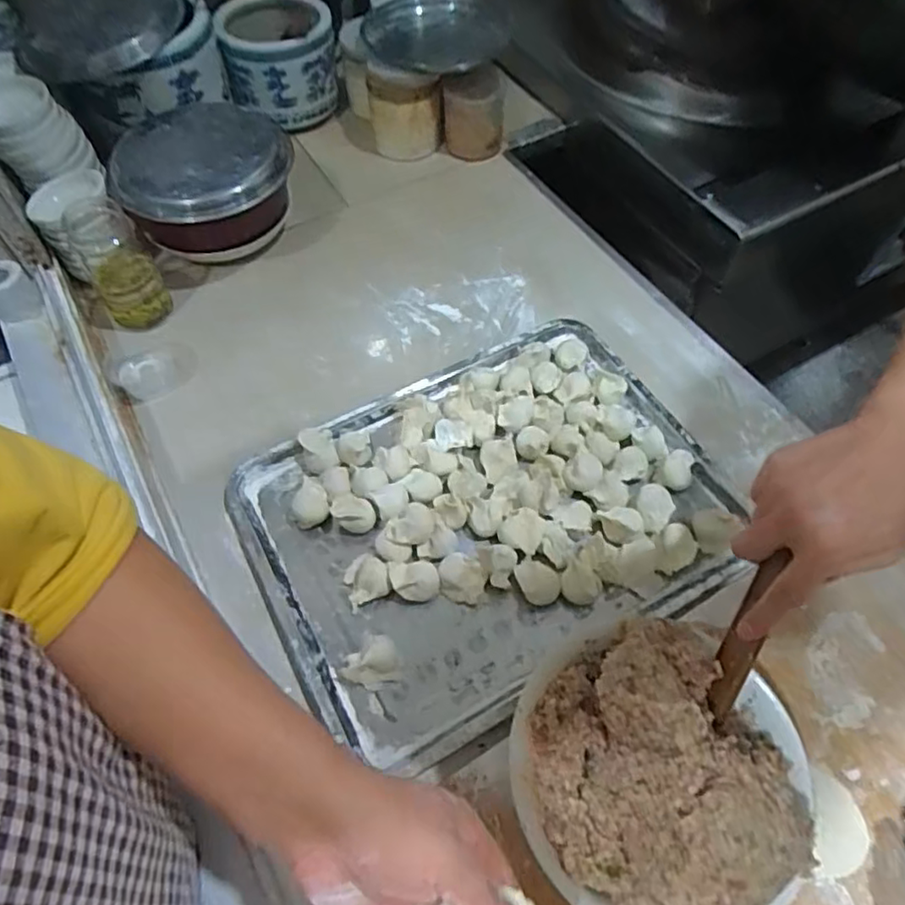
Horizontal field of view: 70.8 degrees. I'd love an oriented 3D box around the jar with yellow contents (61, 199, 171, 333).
[{"bbox_3d":[-0.362,-0.203,0.695,0.065,0.129,0.069,-27,62,-17],"label":"jar with yellow contents"}]

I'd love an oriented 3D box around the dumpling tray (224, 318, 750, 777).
[{"bbox_3d":[0.037,0.051,0.597,0.426,0.033,0.323,-25,62,-16],"label":"dumpling tray"}]

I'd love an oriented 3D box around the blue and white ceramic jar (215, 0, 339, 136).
[{"bbox_3d":[-0.236,-0.534,0.873,0.144,0.134,0.139,1,58,-1],"label":"blue and white ceramic jar"}]

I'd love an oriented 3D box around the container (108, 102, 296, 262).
[{"bbox_3d":[-0.285,-0.303,0.752,0.185,0.125,0.183,1,58,-1],"label":"container"}]

